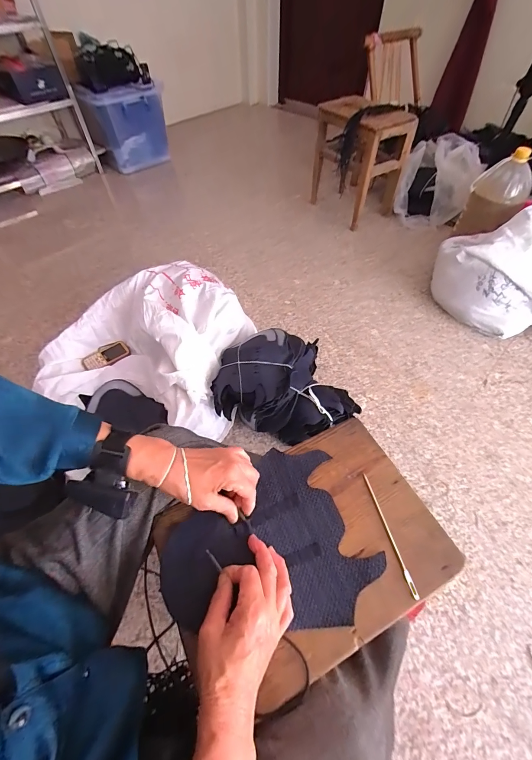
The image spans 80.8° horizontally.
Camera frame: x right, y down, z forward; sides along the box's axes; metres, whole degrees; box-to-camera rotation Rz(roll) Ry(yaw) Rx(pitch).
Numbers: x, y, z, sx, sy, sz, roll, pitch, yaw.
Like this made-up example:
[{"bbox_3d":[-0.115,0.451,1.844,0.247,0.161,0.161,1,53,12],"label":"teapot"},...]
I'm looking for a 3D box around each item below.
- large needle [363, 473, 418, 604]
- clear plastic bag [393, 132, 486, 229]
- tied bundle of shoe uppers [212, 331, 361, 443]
[{"bbox_3d":[0.157,0.194,0.401,0.008,0.009,0.147,-11,57,-8],"label":"large needle"},{"bbox_3d":[0.792,-0.919,1.458,0.310,0.267,0.243,21,58,13],"label":"clear plastic bag"},{"bbox_3d":[-0.012,-0.001,0.856,0.241,0.190,0.235,0,55,0],"label":"tied bundle of shoe uppers"}]

